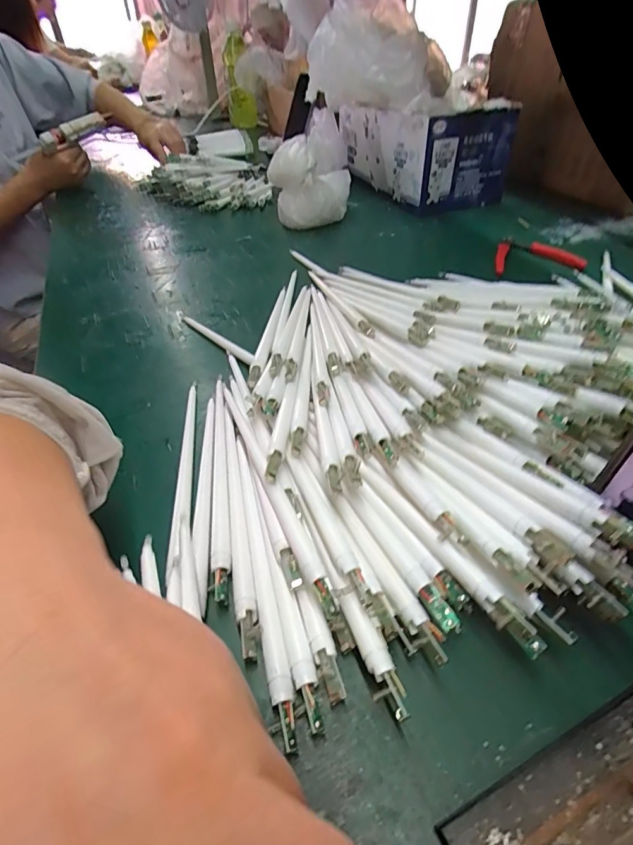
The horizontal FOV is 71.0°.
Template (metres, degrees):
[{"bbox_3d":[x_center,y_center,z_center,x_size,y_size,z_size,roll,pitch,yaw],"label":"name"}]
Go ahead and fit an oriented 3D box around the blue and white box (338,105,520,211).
[{"bbox_3d":[0.171,-0.471,0.767,0.176,0.129,0.265,-18,45,-17],"label":"blue and white box"}]

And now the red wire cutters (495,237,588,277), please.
[{"bbox_3d":[0.276,-0.215,0.567,0.108,0.012,0.089,0,42,2],"label":"red wire cutters"}]

